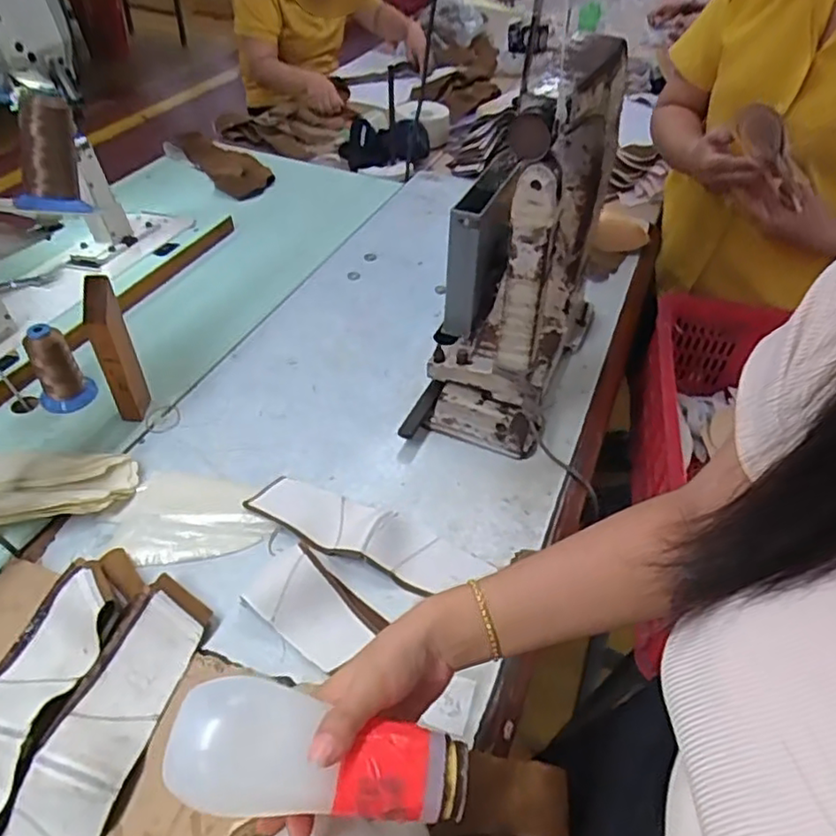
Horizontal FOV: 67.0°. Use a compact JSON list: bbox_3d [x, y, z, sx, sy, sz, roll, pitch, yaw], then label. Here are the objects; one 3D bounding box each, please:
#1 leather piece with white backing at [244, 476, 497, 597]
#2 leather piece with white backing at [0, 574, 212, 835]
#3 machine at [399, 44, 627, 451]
[{"bbox_3d":[-0.061,0.127,0.700,0.261,0.021,0.074,18,48,12],"label":"leather piece with white backing"},{"bbox_3d":[-0.280,0.294,0.524,0.078,0.025,0.326,23,51,-3],"label":"leather piece with white backing"},{"bbox_3d":[0.132,-0.216,0.791,0.207,0.393,0.359,14,47,9],"label":"machine"}]

